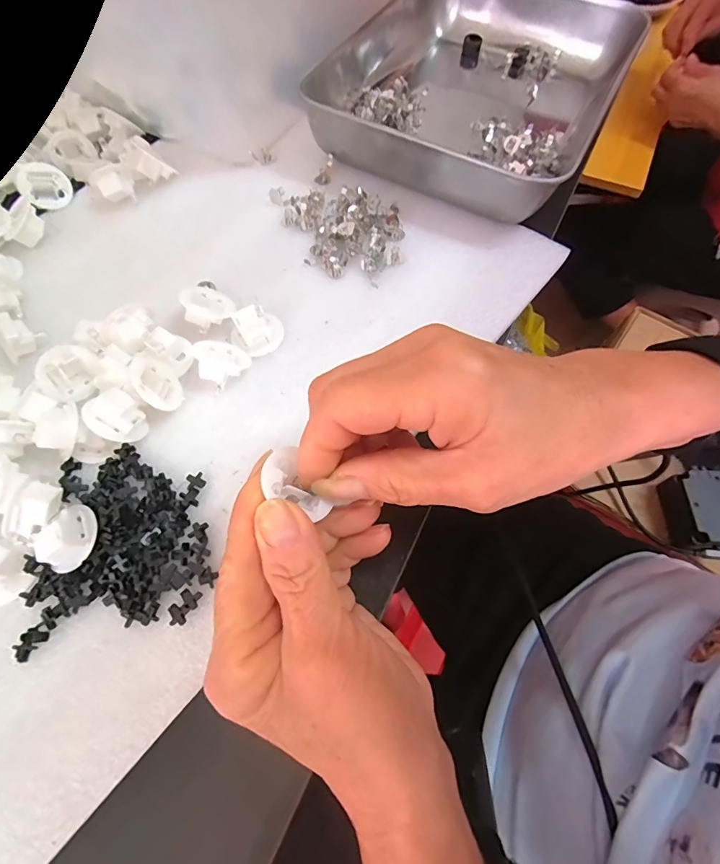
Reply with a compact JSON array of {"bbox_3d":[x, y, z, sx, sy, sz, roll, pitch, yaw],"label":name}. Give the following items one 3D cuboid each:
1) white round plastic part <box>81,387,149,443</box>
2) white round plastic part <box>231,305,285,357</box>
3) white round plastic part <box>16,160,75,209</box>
[{"bbox_3d":[-0.132,-0.007,0.230,0.029,0.016,0.029,9,71,-28],"label":"white round plastic part"},{"bbox_3d":[-0.063,-0.063,0.259,0.031,0.019,0.027,-25,70,-10],"label":"white round plastic part"},{"bbox_3d":[-0.231,-0.180,0.310,0.034,0.009,0.034,-5,101,-24],"label":"white round plastic part"}]

